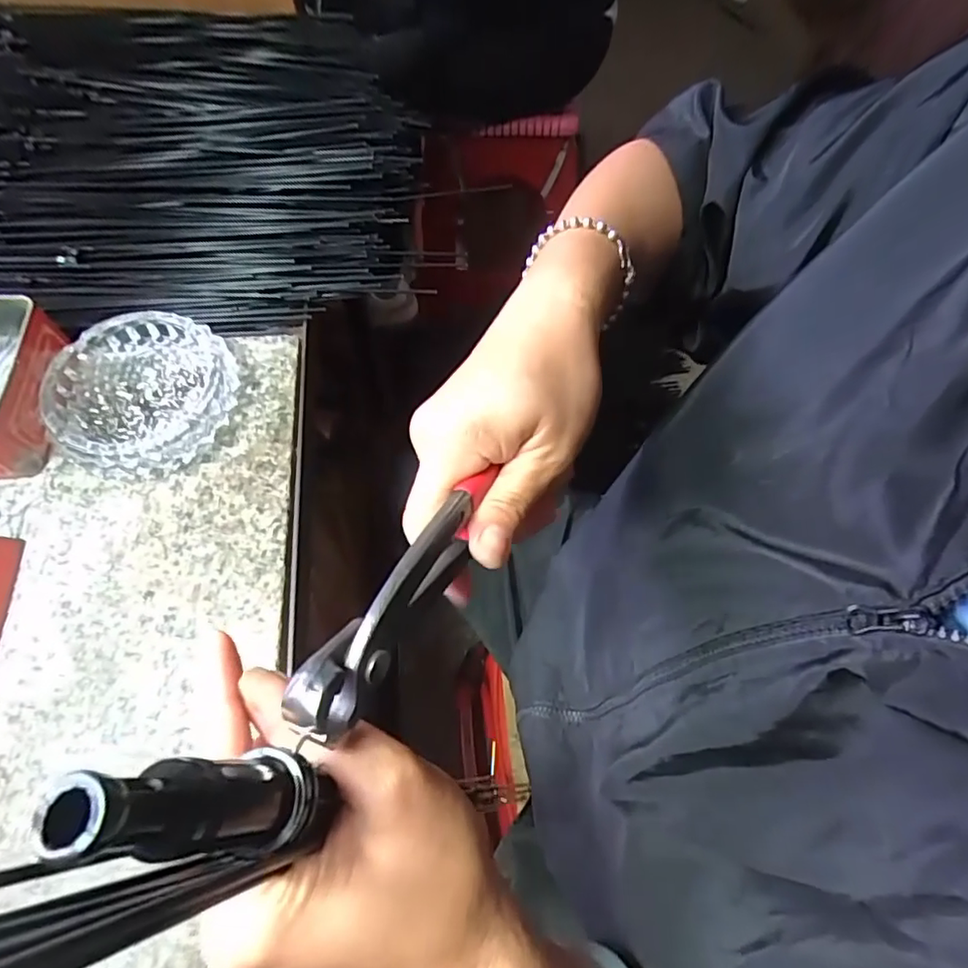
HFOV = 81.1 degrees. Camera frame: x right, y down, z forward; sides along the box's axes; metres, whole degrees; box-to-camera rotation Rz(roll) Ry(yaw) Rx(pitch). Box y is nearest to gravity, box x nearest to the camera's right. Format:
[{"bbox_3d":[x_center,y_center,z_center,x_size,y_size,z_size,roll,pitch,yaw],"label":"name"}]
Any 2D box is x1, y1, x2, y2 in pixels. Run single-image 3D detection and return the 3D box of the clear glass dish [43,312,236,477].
[{"bbox_3d":[-0.235,-0.065,0.395,0.116,0.033,0.117,1,63,-2],"label":"clear glass dish"}]

